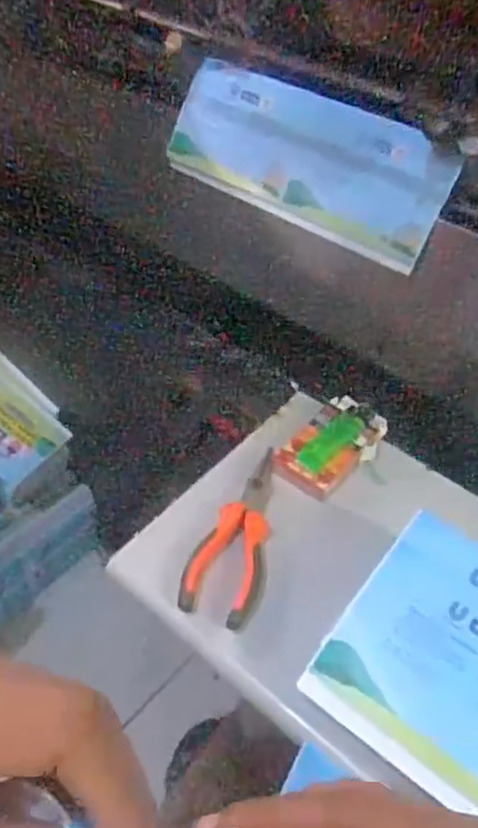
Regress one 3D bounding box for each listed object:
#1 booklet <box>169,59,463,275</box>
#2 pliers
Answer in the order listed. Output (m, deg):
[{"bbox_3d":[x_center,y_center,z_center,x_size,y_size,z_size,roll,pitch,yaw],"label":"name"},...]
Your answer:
[{"bbox_3d":[0.062,-0.248,0.655,0.292,0.120,0.014,31,14,22],"label":"booklet"},{"bbox_3d":[0.007,0.089,0.516,0.054,0.018,0.148,18,49,15],"label":"pliers"}]

